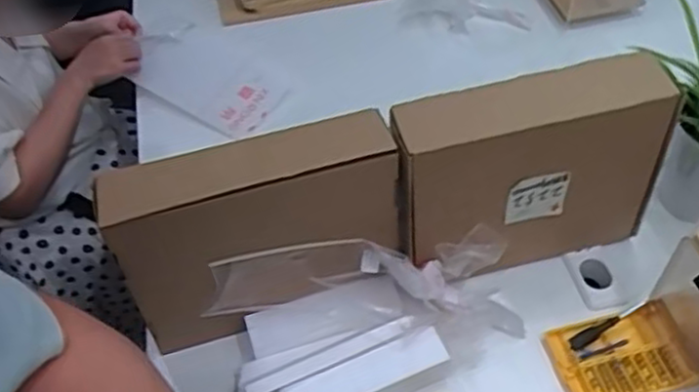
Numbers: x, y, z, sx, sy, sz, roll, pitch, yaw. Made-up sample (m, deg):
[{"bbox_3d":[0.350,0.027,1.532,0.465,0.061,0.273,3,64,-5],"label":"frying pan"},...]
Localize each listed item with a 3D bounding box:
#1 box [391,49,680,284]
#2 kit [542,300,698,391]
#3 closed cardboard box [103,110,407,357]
[{"bbox_3d":[0.224,-0.021,0.895,0.330,0.299,0.087,-10,50,-4],"label":"box"},{"bbox_3d":[0.337,0.200,0.880,0.156,0.023,0.115,-11,51,-6],"label":"kit"},{"bbox_3d":[-0.103,0.050,0.863,0.320,0.285,0.088,-13,51,-7],"label":"closed cardboard box"}]

